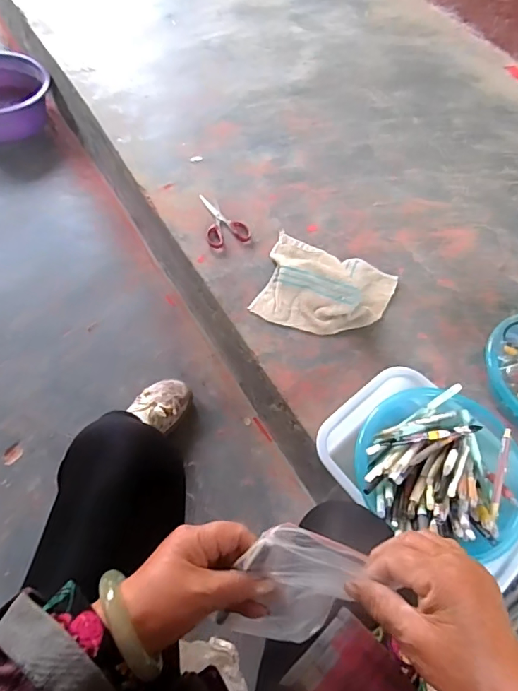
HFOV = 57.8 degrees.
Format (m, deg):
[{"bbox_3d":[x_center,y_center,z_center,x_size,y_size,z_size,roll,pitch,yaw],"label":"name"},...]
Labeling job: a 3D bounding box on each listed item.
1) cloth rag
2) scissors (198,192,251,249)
[{"bbox_3d":[0.122,-0.107,0.862,0.240,0.062,0.195,21,59,6],"label":"cloth rag"},{"bbox_3d":[-0.066,-0.250,0.934,0.085,0.016,0.144,-6,59,-10],"label":"scissors"}]

